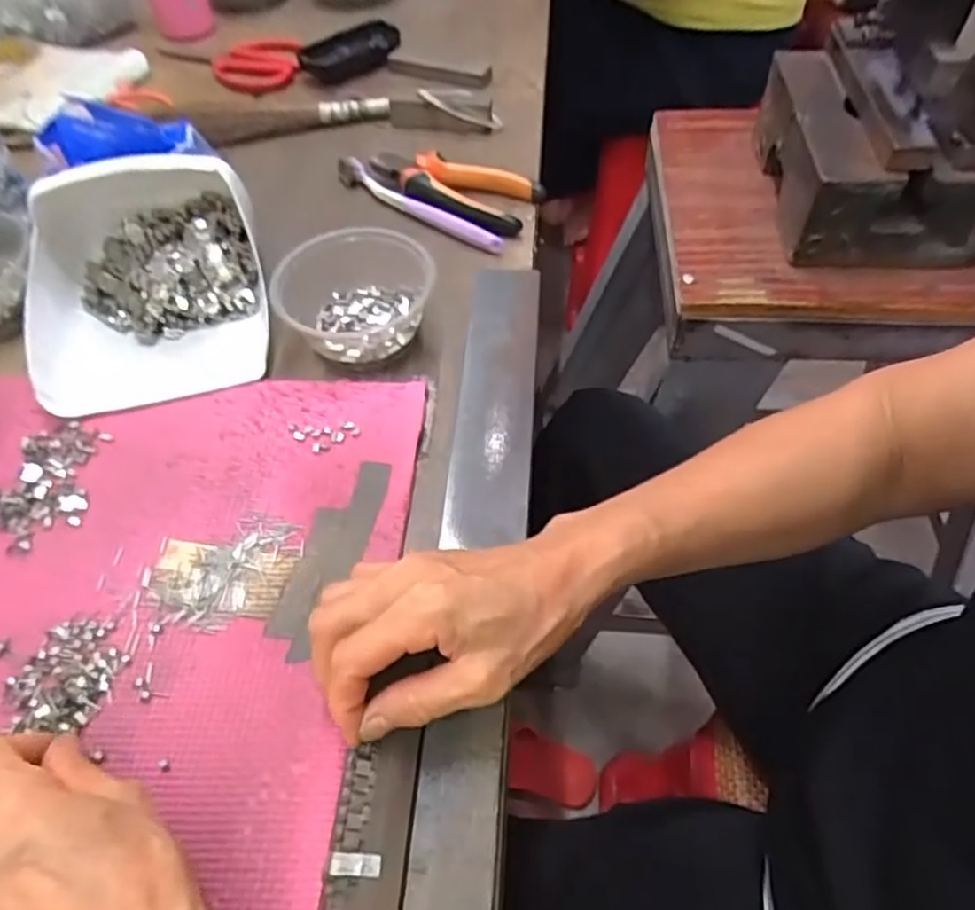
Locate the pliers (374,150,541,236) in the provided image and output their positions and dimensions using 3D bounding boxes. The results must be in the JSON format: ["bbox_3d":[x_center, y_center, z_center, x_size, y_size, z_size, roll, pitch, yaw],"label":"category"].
[{"bbox_3d":[-0.030,-0.227,0.577,0.143,0.017,0.069,26,60,19],"label":"pliers"}]

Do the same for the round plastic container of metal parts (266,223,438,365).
[{"bbox_3d":[-0.094,-0.114,0.478,0.104,0.045,0.101,-1,55,1],"label":"round plastic container of metal parts"}]

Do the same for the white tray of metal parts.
[{"bbox_3d":[-0.241,-0.132,0.474,0.153,0.078,0.176,-14,56,-7],"label":"white tray of metal parts"}]

